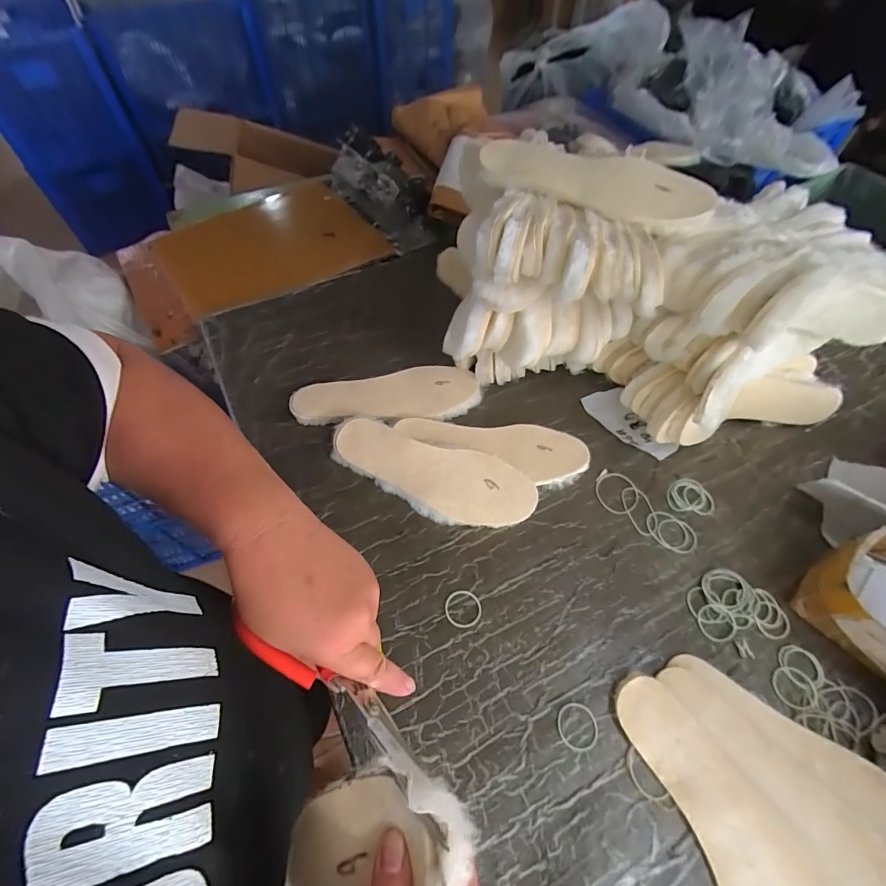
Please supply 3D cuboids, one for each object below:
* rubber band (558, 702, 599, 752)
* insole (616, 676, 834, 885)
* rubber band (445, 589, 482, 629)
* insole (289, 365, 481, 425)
[{"bbox_3d":[0.141,0.296,0.448,0.041,0.004,0.043,0,57,-1],"label":"rubber band"},{"bbox_3d":[0.273,0.359,0.400,0.091,0.018,0.269,-20,59,-13],"label":"insole"},{"bbox_3d":[0.024,0.196,0.509,0.043,0.004,0.042,0,57,-1],"label":"rubber band"},{"bbox_3d":[-0.082,-0.067,0.647,0.273,0.020,0.094,-10,58,-7],"label":"insole"}]

